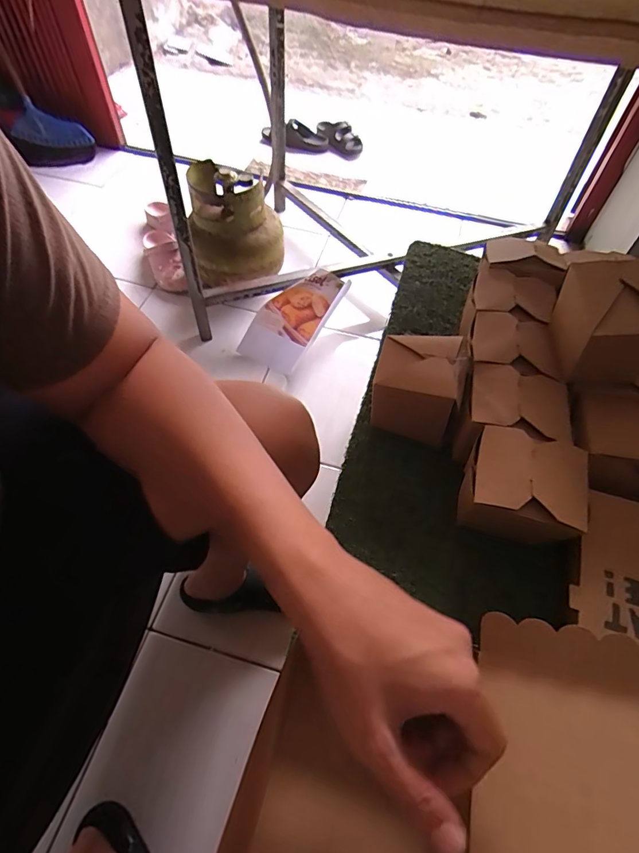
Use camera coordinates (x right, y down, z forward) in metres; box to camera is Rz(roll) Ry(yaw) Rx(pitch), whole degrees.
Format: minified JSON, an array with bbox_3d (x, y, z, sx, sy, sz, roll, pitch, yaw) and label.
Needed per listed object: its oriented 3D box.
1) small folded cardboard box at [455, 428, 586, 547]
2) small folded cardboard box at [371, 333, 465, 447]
[{"bbox_3d":[0.182,0.063,0.422,0.105,0.083,0.083,15,57,6],"label":"small folded cardboard box"},{"bbox_3d":[0.101,-0.044,0.482,0.085,0.086,0.081,12,57,4],"label":"small folded cardboard box"}]

